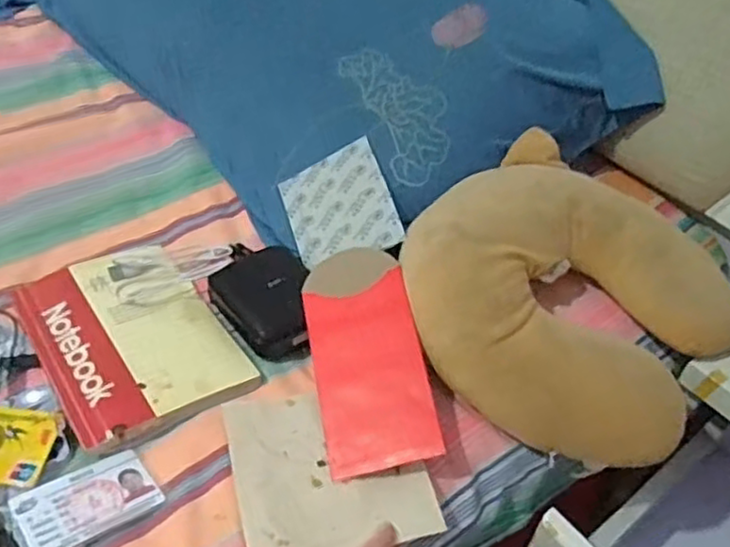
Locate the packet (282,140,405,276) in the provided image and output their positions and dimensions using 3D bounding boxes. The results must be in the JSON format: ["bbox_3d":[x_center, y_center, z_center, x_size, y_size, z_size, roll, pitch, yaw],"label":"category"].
[{"bbox_3d":[-0.025,-0.060,0.639,0.100,0.007,0.129,-27,56,12],"label":"packet"}]

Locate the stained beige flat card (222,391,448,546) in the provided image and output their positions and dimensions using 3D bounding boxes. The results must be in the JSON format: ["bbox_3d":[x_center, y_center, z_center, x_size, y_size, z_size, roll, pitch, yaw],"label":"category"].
[{"bbox_3d":[-0.026,0.142,0.506,0.134,0.008,0.127,-8,50,-18],"label":"stained beige flat card"}]

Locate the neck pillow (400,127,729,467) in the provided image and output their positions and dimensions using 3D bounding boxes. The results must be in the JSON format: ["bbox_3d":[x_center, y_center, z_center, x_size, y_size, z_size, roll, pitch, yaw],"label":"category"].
[{"bbox_3d":[0.174,0.016,0.598,0.262,0.083,0.270,35,51,25],"label":"neck pillow"}]

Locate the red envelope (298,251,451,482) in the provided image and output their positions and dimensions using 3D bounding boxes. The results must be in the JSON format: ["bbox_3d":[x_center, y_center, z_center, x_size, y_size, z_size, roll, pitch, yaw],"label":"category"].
[{"bbox_3d":[0.002,0.063,0.553,0.086,0.010,0.184,-13,63,1],"label":"red envelope"}]

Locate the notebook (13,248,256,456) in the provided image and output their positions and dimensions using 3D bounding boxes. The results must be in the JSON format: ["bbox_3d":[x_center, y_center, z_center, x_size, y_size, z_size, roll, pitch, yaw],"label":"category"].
[{"bbox_3d":[-0.193,0.049,0.570,0.136,0.022,0.199,-24,53,-27],"label":"notebook"}]

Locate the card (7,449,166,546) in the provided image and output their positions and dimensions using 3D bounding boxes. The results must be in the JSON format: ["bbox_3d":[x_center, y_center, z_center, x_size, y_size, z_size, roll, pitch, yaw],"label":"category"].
[{"bbox_3d":[-0.187,0.152,0.466,0.085,0.005,0.055,-19,49,-37],"label":"card"}]

